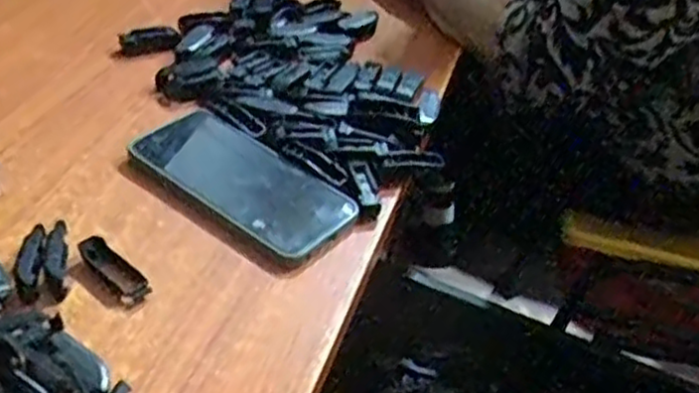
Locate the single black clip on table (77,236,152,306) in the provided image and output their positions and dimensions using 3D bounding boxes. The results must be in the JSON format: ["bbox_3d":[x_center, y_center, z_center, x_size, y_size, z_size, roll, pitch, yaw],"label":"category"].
[{"bbox_3d":[-0.145,0.044,0.457,0.055,0.010,0.018,33,43,26],"label":"single black clip on table"}]

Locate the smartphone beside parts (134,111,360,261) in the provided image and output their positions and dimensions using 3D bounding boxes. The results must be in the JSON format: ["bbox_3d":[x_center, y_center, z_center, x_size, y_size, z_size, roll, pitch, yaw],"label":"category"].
[{"bbox_3d":[-0.072,-0.014,0.527,0.152,0.011,0.074,34,47,18],"label":"smartphone beside parts"}]

